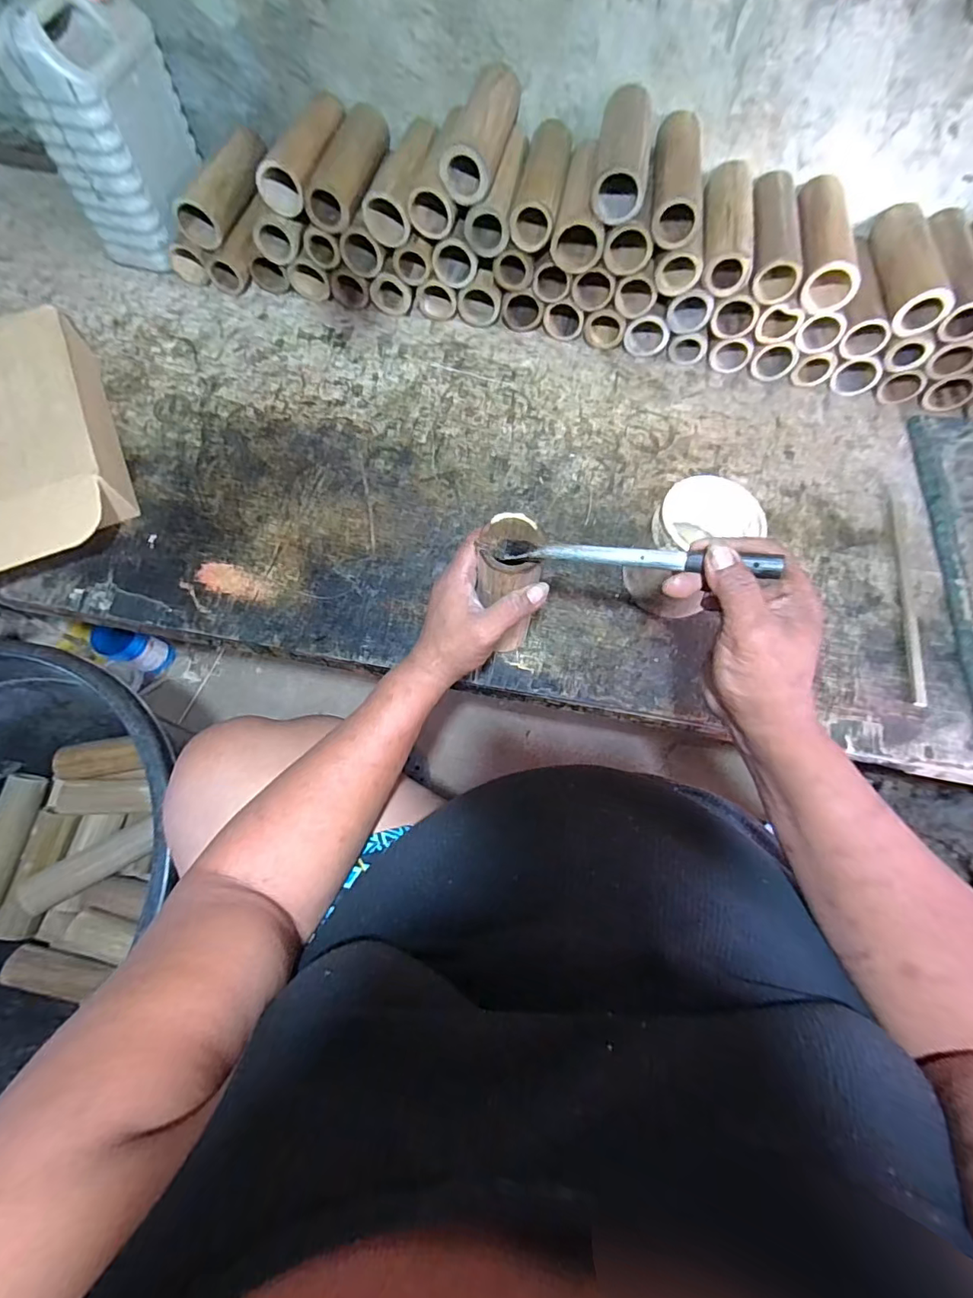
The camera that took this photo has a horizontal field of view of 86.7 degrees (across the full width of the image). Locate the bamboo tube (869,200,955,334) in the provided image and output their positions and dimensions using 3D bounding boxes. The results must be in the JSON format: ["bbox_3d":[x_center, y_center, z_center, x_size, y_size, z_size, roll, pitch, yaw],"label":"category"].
[{"bbox_3d":[0.520,-0.473,0.632,0.052,0.047,0.181,7,70,2],"label":"bamboo tube"}]

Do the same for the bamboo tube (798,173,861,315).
[{"bbox_3d":[0.407,-0.494,0.625,0.061,0.053,0.177,7,70,2],"label":"bamboo tube"}]

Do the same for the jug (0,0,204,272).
[{"bbox_3d":[-0.459,-0.646,0.649,0.116,0.234,0.164,3,70,0],"label":"jug"}]

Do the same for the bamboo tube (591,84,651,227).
[{"bbox_3d":[0.157,-0.570,0.587,0.059,0.047,0.177,9,70,3],"label":"bamboo tube"}]

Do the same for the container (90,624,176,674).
[{"bbox_3d":[-0.715,0.001,1.050,0.098,0.131,0.072,16,70,5],"label":"container"}]

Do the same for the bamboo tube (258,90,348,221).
[{"bbox_3d":[-0.222,-0.622,0.645,0.066,0.057,0.192,10,70,3],"label":"bamboo tube"}]

